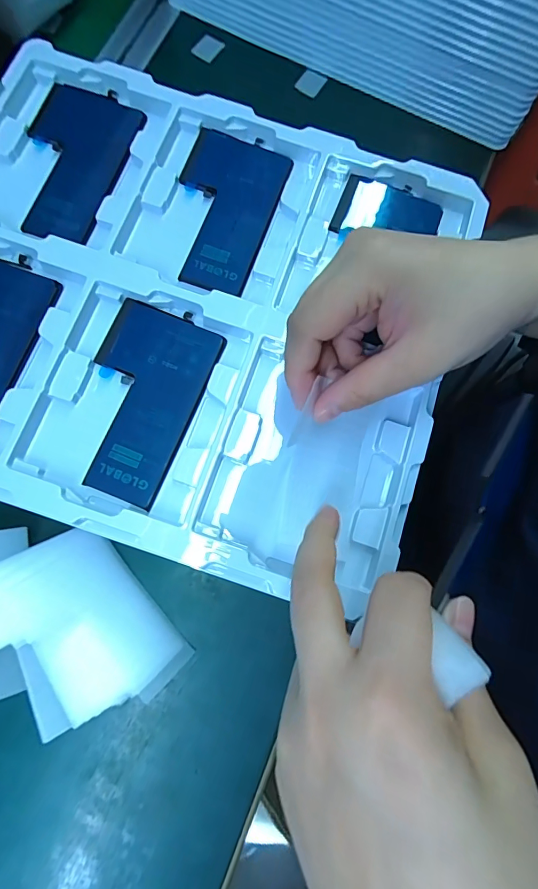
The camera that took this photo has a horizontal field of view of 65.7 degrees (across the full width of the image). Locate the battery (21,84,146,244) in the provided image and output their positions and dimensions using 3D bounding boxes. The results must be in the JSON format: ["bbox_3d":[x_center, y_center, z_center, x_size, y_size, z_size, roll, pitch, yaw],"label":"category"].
[{"bbox_3d":[-0.129,-0.182,0.268,0.067,0.005,0.112,17,75,1],"label":"battery"}]

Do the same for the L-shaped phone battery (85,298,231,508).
[{"bbox_3d":[-0.074,-0.026,0.237,0.065,0.005,0.109,21,77,4],"label":"L-shaped phone battery"}]

